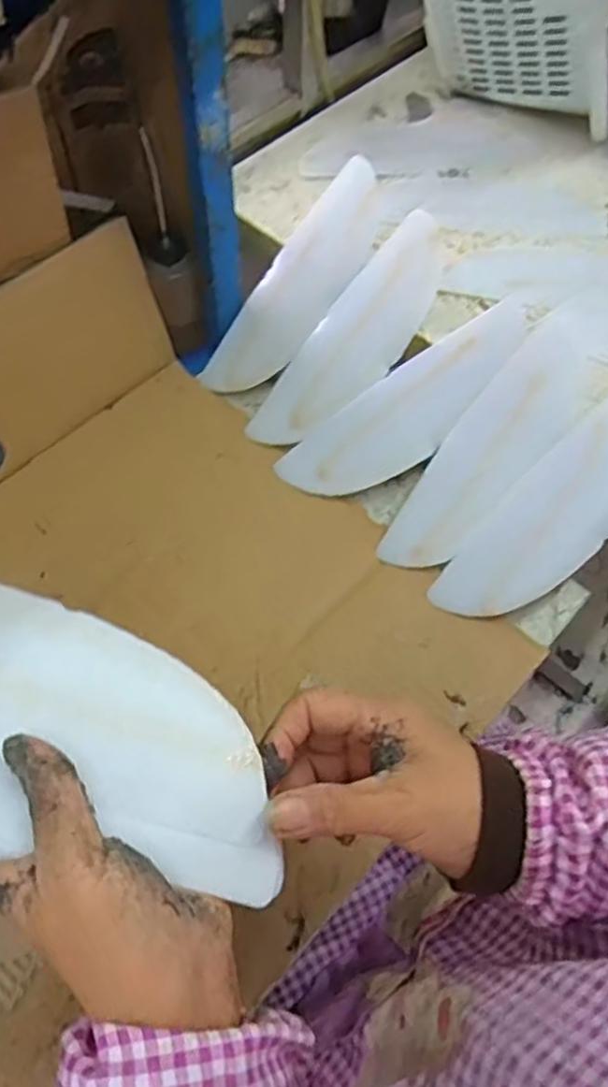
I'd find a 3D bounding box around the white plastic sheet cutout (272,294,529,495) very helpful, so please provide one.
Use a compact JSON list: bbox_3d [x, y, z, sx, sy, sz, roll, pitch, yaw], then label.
[{"bbox_3d":[0.086,-0.104,0.558,0.219,0.008,0.069,-36,74,3],"label":"white plastic sheet cutout"}]

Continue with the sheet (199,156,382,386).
[{"bbox_3d":[-0.004,-0.215,0.605,0.065,0.015,0.213,39,99,18],"label":"sheet"}]

